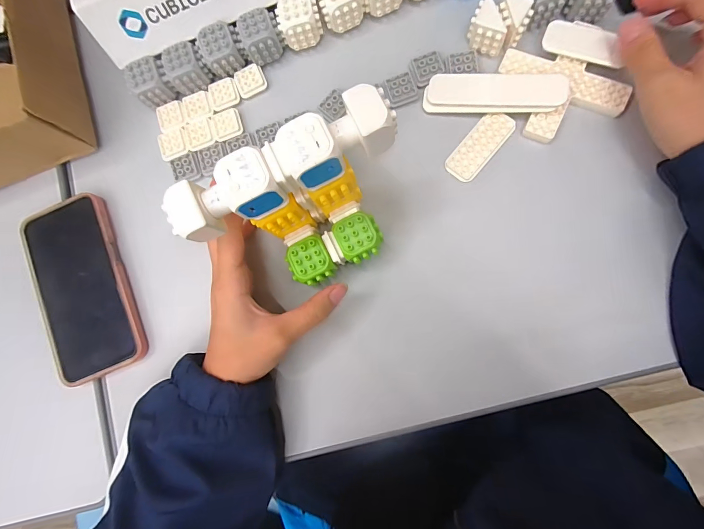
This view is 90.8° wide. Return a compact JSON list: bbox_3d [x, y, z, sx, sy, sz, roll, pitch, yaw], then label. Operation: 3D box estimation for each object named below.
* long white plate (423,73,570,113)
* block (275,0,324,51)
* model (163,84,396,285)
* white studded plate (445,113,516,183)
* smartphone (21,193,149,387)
[{"bbox_3d":[0.117,-0.144,0.290,0.108,0.008,0.031,6,100,16],"label":"long white plate"},{"bbox_3d":[-0.046,-0.217,0.315,0.036,0.037,0.031,-9,82,6],"label":"block"},{"bbox_3d":[-0.028,-0.035,0.231,0.132,0.090,0.072,-27,82,3],"label":"model"},{"bbox_3d":[0.109,-0.101,0.298,0.027,0.010,0.066,40,89,10],"label":"white studded plate"},{"bbox_3d":[-0.252,0.021,0.326,0.081,0.016,0.168,-23,80,4],"label":"smartphone"}]

